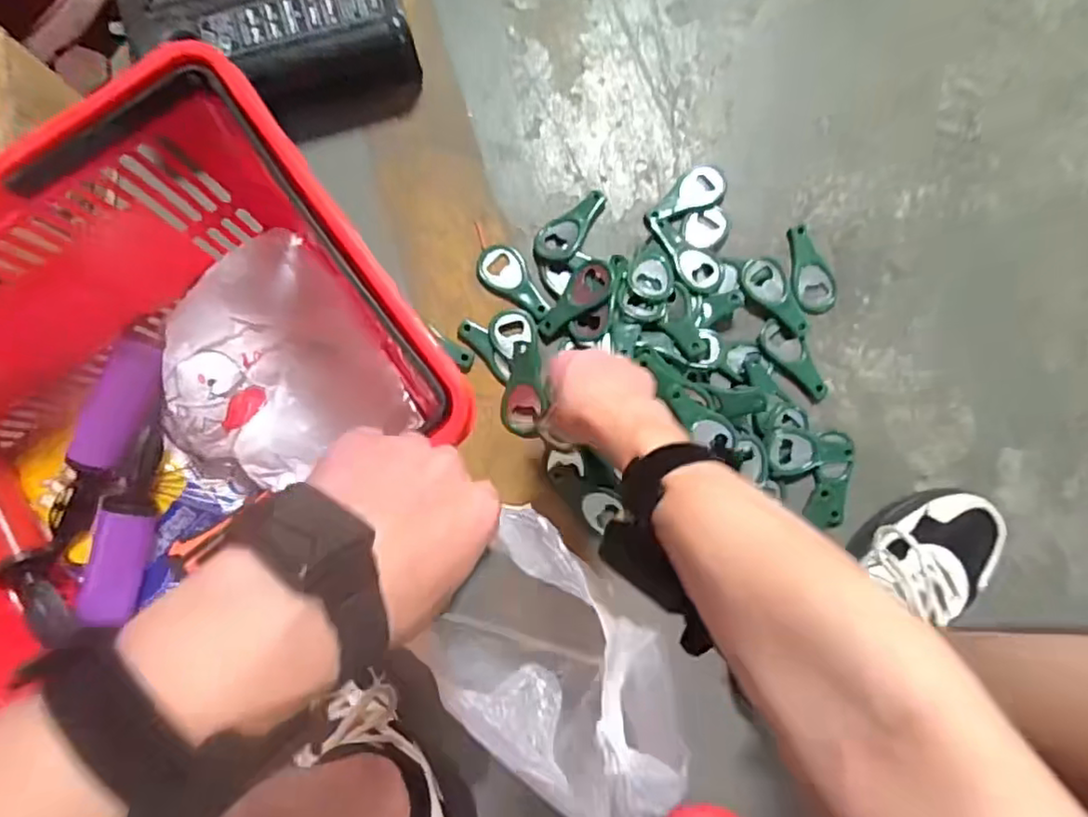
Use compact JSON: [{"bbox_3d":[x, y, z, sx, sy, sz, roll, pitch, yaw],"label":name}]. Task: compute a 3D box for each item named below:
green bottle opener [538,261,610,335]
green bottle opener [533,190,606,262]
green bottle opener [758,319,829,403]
[{"bbox_3d":[0.032,-0.110,0.646,0.091,0.008,0.043,-43,73,10],"label":"green bottle opener"},{"bbox_3d":[0.031,-0.189,0.660,0.042,0.015,0.089,44,85,1],"label":"green bottle opener"},{"bbox_3d":[0.258,-0.048,0.658,0.037,0.013,0.096,-37,88,-4],"label":"green bottle opener"}]

